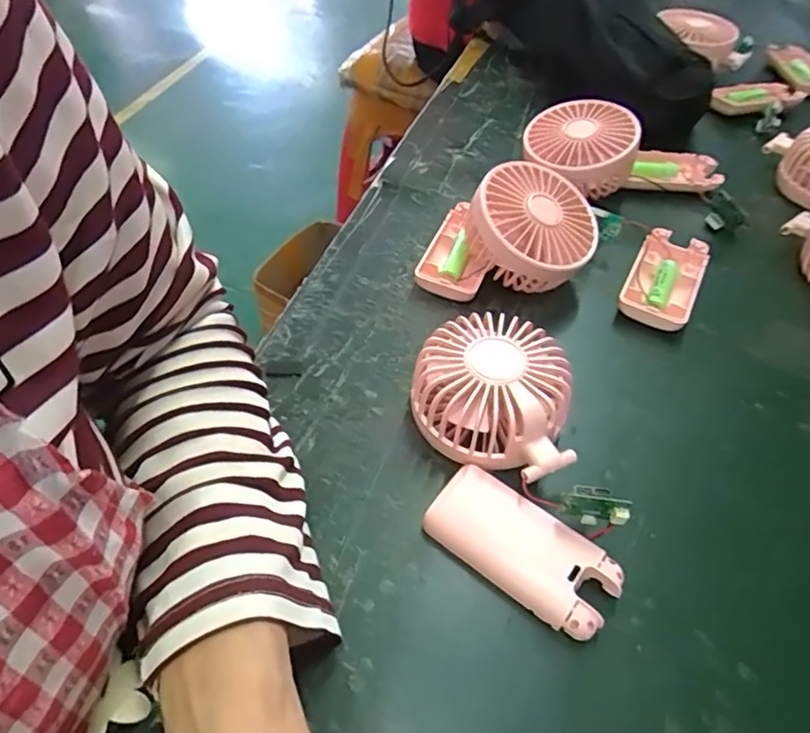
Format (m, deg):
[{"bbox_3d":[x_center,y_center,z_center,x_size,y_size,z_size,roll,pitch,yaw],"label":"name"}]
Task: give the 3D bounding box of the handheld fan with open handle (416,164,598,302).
[{"bbox_3d":[0.073,-0.095,0.410,0.118,0.063,0.091,8,51,4],"label":"handheld fan with open handle"}]

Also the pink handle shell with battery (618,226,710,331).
[{"bbox_3d":[0.186,-0.062,0.418,0.047,0.020,0.090,25,55,17],"label":"pink handle shell with battery"}]

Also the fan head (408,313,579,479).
[{"bbox_3d":[0.053,0.016,0.330,0.095,0.047,0.082,24,54,16],"label":"fan head"}]

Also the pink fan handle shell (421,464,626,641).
[{"bbox_3d":[0.057,0.089,0.289,0.094,0.019,0.043,34,58,23],"label":"pink fan handle shell"}]

